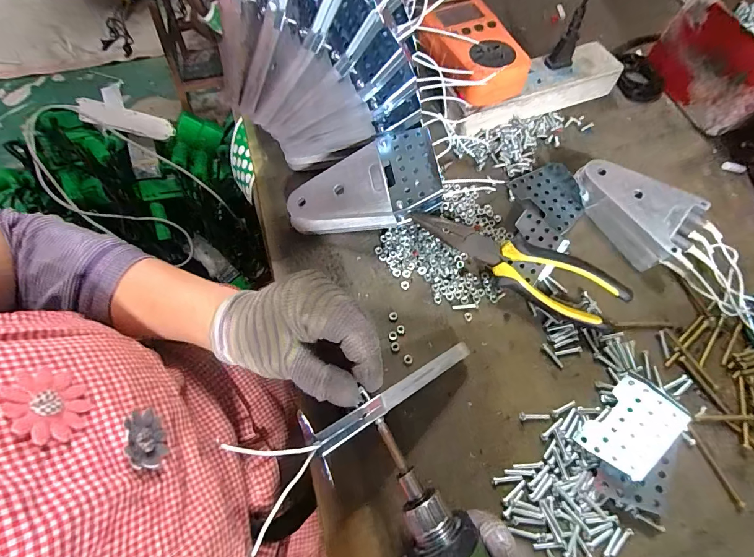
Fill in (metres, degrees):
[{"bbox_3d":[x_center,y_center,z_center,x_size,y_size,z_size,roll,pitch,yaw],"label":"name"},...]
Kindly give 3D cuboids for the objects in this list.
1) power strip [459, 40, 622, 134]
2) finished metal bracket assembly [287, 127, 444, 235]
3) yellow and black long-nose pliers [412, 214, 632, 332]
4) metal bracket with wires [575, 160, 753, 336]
[{"bbox_3d":[0.163,-0.201,0.385,0.181,0.034,0.054,-20,70,-7],"label":"power strip"},{"bbox_3d":[-0.012,-0.079,0.326,0.134,0.030,0.070,-15,84,14],"label":"finished metal bracket assembly"},{"bbox_3d":[0.115,-0.013,0.311,0.180,0.036,0.046,28,72,11],"label":"yellow and black long-nose pliers"},{"bbox_3d":[0.265,-0.037,0.320,0.066,0.029,0.188,-33,72,-12],"label":"metal bracket with wires"}]

